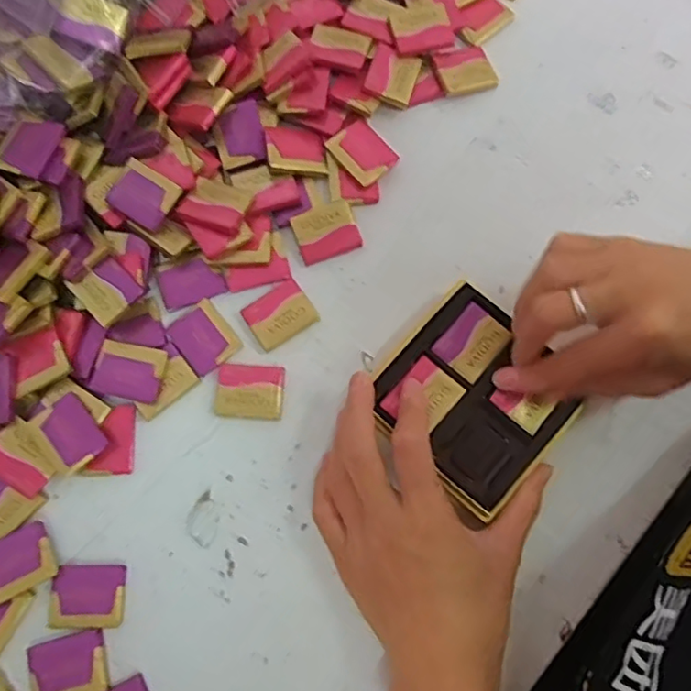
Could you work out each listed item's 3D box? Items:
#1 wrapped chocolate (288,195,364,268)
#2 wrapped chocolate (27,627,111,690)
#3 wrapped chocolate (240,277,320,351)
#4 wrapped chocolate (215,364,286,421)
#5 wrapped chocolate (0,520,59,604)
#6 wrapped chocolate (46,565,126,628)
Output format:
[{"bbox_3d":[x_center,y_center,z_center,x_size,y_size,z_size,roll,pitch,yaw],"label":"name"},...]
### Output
[{"bbox_3d":[-0.012,-0.072,0.378,0.038,0.005,0.034,-20,93,-5],"label":"wrapped chocolate"},{"bbox_3d":[-0.148,0.172,0.317,0.041,0.005,0.033,-16,76,-4],"label":"wrapped chocolate"},{"bbox_3d":[-0.040,-0.019,0.364,0.039,0.005,0.033,-34,78,-8],"label":"wrapped chocolate"},{"bbox_3d":[-0.056,0.027,0.352,0.038,0.006,0.031,3,76,1],"label":"wrapped chocolate"},{"bbox_3d":[-0.181,0.119,0.327,0.040,0.007,0.032,-27,77,-6],"label":"wrapped chocolate"},{"bbox_3d":[-0.141,0.137,0.326,0.038,0.004,0.031,0,76,0],"label":"wrapped chocolate"}]

